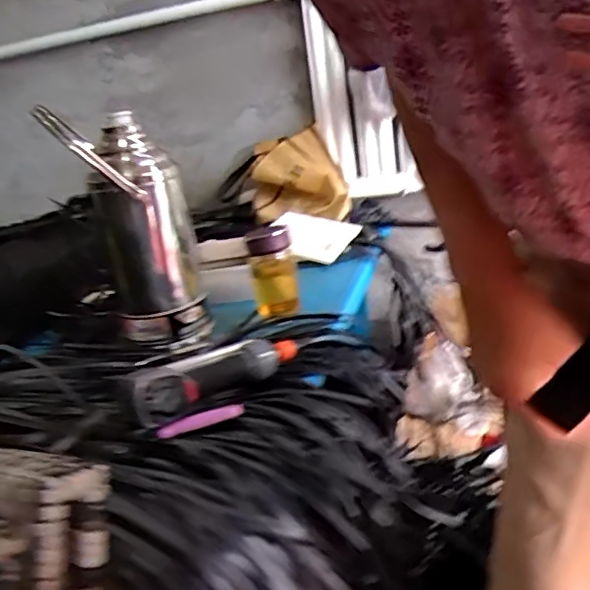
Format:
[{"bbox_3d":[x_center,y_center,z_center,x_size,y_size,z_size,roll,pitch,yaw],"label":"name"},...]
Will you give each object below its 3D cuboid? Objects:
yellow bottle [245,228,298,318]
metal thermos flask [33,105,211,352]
[{"bbox_3d":[-0.037,-0.033,0.971,0.070,0.151,0.054,-9,14,-3],"label":"yellow bottle"},{"bbox_3d":[-0.250,-0.099,0.914,0.158,0.358,0.110,-8,14,2],"label":"metal thermos flask"}]

